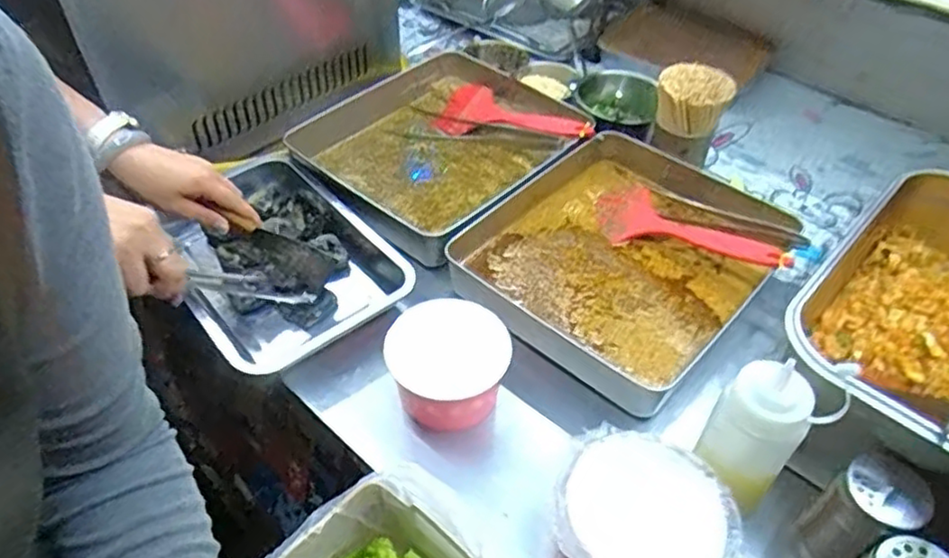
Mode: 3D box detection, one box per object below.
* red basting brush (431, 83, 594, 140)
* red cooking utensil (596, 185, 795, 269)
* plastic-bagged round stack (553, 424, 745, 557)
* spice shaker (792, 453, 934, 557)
[{"bbox_3d":[0.051,-0.223,0.934,0.238,0.035,0.095,20,47,34],"label":"red basting brush"},{"bbox_3d":[0.249,-0.056,0.781,0.233,0.023,0.090,22,47,36],"label":"red cooking utensil"},{"bbox_3d":[0.130,0.203,0.529,0.140,0.081,0.136,1,46,-1],"label":"plastic-bagged round stack"},{"bbox_3d":[0.302,0.194,0.538,0.054,0.120,0.056,1,46,-1],"label":"spice shaker"}]

